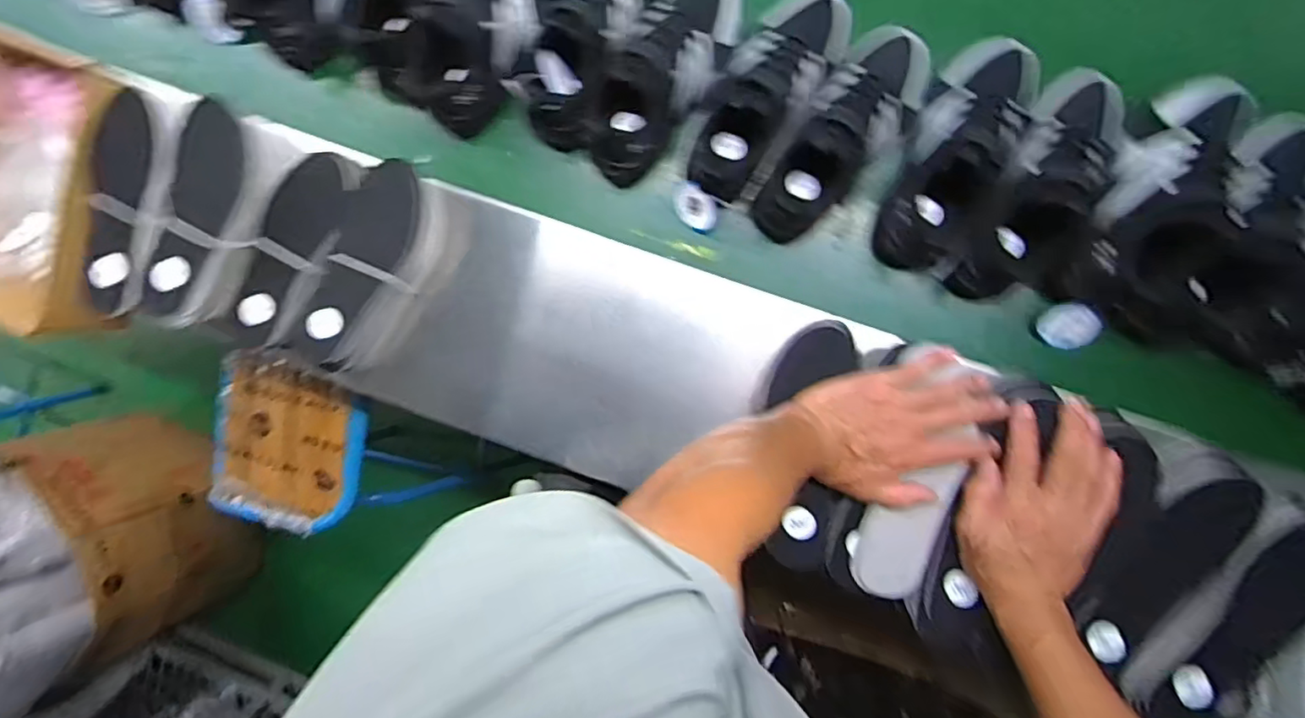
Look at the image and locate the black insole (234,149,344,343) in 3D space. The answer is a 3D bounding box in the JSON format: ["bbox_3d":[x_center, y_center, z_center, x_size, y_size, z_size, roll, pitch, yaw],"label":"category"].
[{"bbox_3d":[-0.364,-0.106,0.608,0.063,0.032,0.207,30,98,2],"label":"black insole"}]

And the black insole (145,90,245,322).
[{"bbox_3d":[-0.431,-0.139,0.579,0.063,0.016,0.202,18,97,4],"label":"black insole"}]

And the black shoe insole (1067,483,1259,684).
[{"bbox_3d":[0.447,0.184,0.538,0.063,0.020,0.189,35,98,2],"label":"black shoe insole"}]

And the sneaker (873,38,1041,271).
[{"bbox_3d":[0.273,-0.177,0.540,0.085,0.092,0.204,21,97,4],"label":"sneaker"}]

